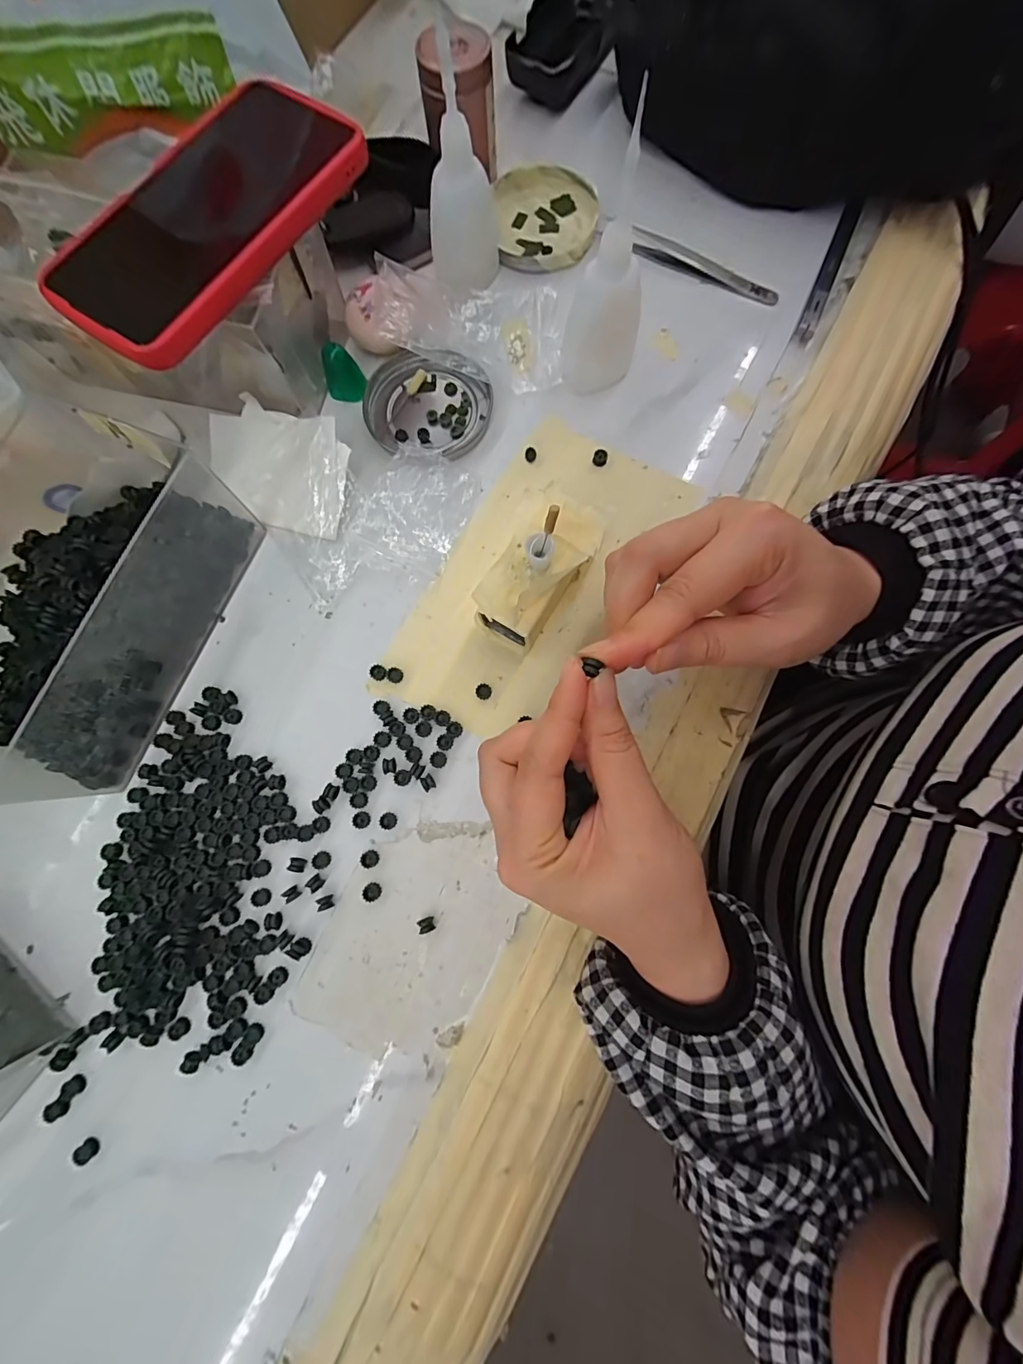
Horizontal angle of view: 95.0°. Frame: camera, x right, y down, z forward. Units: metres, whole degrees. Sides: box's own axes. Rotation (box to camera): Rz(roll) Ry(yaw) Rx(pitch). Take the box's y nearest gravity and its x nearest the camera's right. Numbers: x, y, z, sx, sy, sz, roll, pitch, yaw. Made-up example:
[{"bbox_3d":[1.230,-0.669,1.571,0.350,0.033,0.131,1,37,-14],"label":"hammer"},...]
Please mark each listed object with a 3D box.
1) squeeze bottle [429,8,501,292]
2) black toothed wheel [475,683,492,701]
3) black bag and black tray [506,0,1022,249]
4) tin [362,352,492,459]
[{"bbox_3d":[-0.029,-0.283,0.264,0.039,0.105,0.033,1,79,1],"label":"squeeze bottle"},{"bbox_3d":[-0.015,0.005,0.262,0.009,0.004,0.009,0,79,1],"label":"black toothed wheel"},{"bbox_3d":[0.173,-0.397,0.282,0.359,0.106,0.119,28,81,6],"label":"black bag and black tray"},{"bbox_3d":[-0.055,-0.171,0.297,0.075,0.009,0.069,0,79,1],"label":"tin"}]

